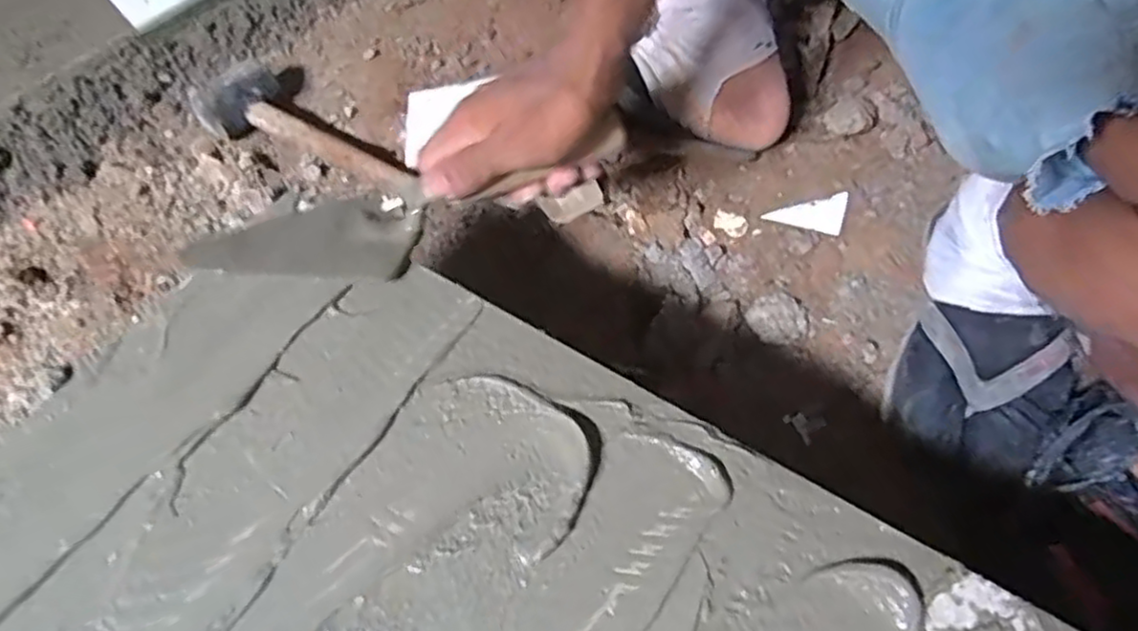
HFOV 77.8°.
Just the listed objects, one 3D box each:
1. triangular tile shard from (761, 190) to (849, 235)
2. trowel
[{"bbox_3d":[0.207,-0.095,0.615,0.063,0.010,0.040,14,63,16],"label":"triangular tile shard"},{"bbox_3d":[-0.094,-0.067,0.455,0.278,0.033,0.072,-16,56,-7],"label":"trowel"}]

